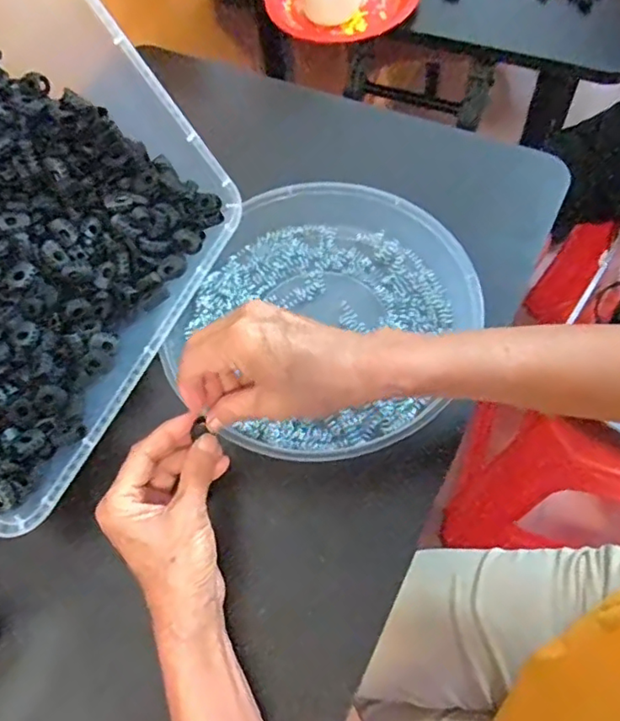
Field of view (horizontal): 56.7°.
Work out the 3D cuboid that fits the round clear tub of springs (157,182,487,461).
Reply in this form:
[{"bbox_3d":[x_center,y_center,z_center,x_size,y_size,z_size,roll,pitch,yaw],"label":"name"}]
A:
[{"bbox_3d":[0.010,-0.034,0.443,0.214,0.033,0.229,-2,64,3],"label":"round clear tub of springs"}]

